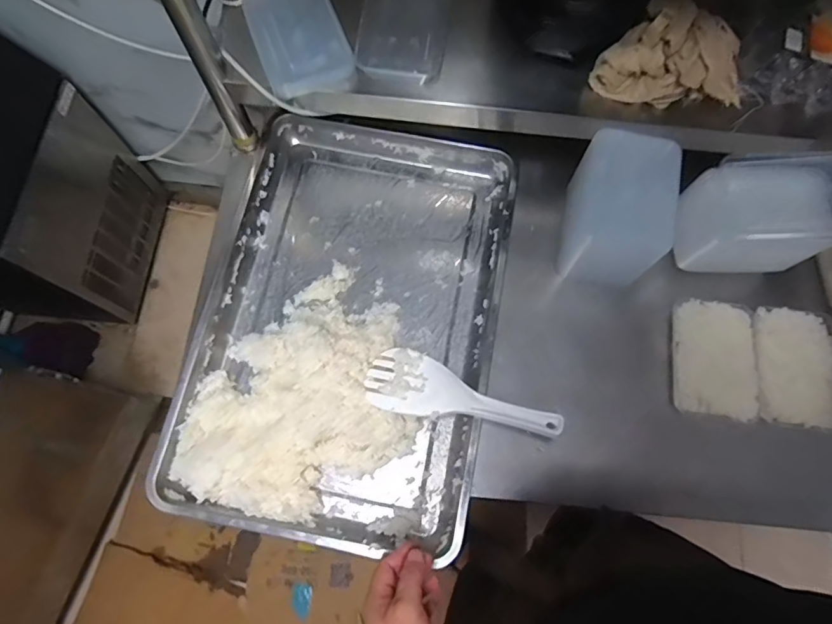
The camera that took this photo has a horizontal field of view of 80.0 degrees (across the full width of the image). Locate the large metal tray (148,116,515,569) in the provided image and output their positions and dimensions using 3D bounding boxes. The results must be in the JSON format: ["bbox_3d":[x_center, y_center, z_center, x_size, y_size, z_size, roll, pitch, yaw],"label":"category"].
[{"bbox_3d":[-0.088,0.003,0.688,0.393,0.065,0.572,10,73,3],"label":"large metal tray"}]

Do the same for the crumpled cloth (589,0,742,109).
[{"bbox_3d":[0.332,-0.310,0.631,0.167,0.081,0.139,41,77,11],"label":"crumpled cloth"}]

